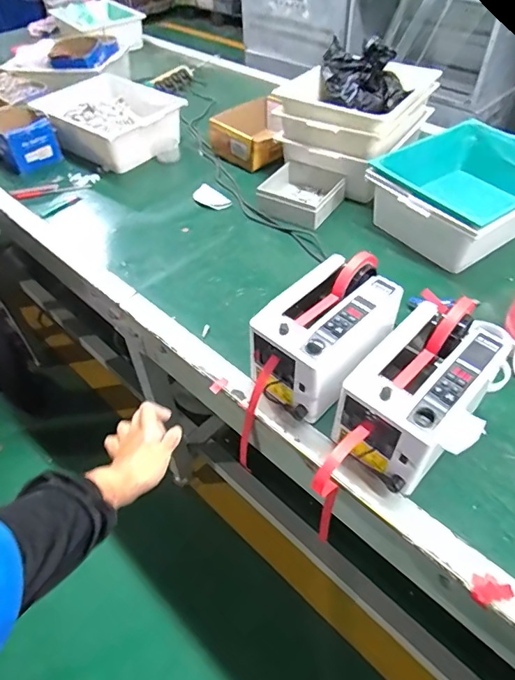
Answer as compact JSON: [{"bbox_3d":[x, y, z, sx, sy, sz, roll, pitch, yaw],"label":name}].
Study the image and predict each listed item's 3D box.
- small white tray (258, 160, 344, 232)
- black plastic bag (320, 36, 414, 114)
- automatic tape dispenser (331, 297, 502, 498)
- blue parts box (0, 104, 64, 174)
[{"bbox_3d":[0.097,-0.349,1.100,0.168,0.065,0.176,24,54,23],"label":"small white tray"},{"bbox_3d":[0.253,-0.629,1.122,0.167,0.123,0.205,-6,48,-3],"label":"black plastic bag"},{"bbox_3d":[0.224,0.084,0.663,0.136,0.172,0.251,35,58,29],"label":"automatic tape dispenser"},{"bbox_3d":[-0.655,-0.560,1.291,0.138,0.117,0.179,-31,54,-23],"label":"blue parts box"}]

